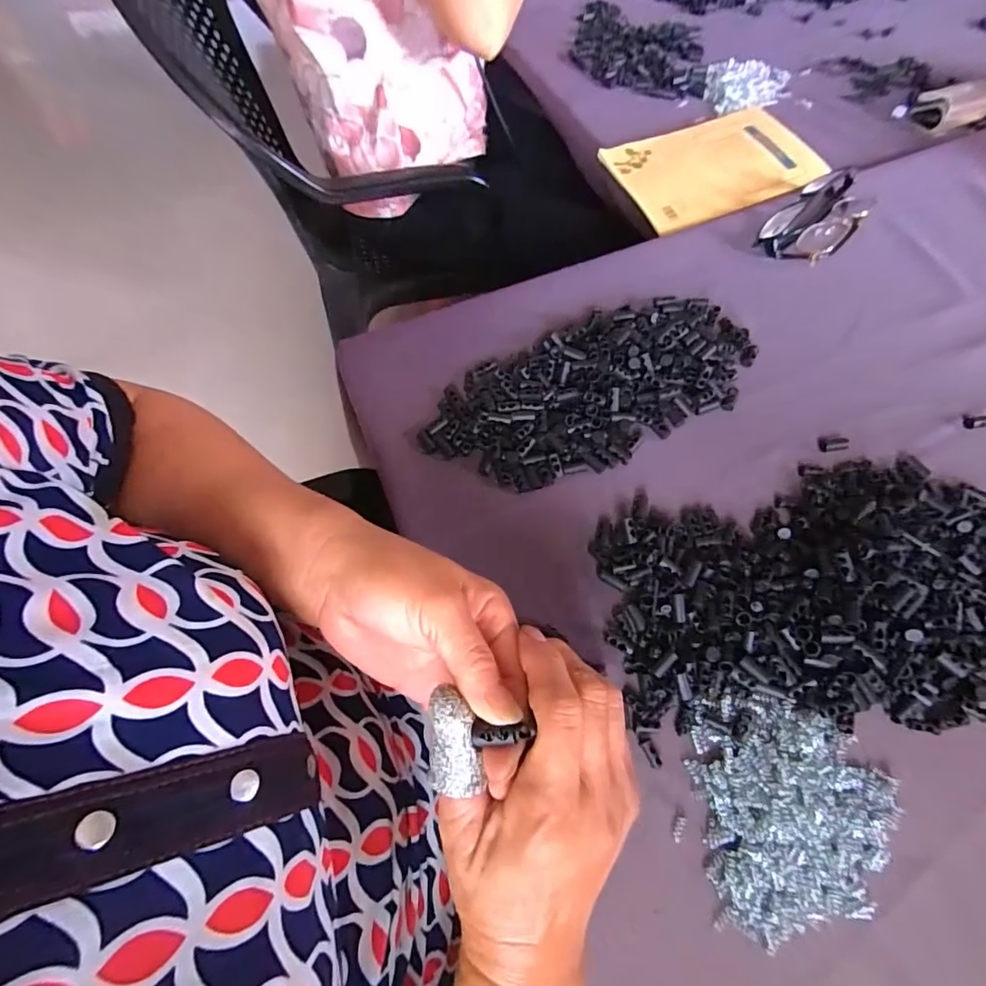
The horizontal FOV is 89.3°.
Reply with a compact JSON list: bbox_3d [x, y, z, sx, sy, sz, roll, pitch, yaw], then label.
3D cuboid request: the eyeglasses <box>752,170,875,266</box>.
[{"bbox_3d":[0.312,-0.265,0.475,0.130,0.026,0.065,-42,70,-15],"label":"eyeglasses"}]

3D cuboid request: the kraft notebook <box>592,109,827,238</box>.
[{"bbox_3d":[0.239,-0.351,0.539,0.207,0.012,0.143,-22,67,-8],"label":"kraft notebook"}]

